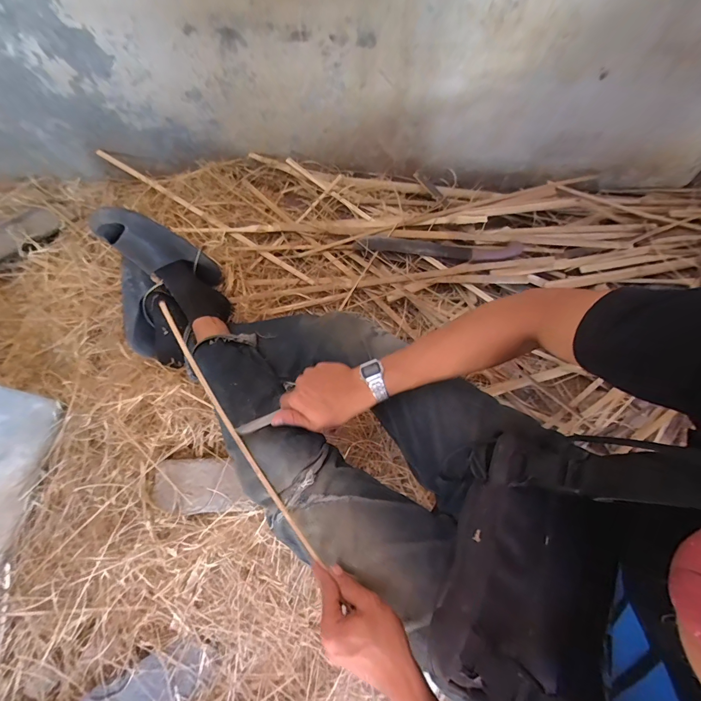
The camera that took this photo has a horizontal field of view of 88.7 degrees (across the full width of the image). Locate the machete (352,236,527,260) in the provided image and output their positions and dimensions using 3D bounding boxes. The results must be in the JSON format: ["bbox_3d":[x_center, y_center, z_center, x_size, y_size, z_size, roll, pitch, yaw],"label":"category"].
[{"bbox_3d":[0.223,-0.253,0.895,0.413,0.034,0.053,2,69,0],"label":"machete"}]

